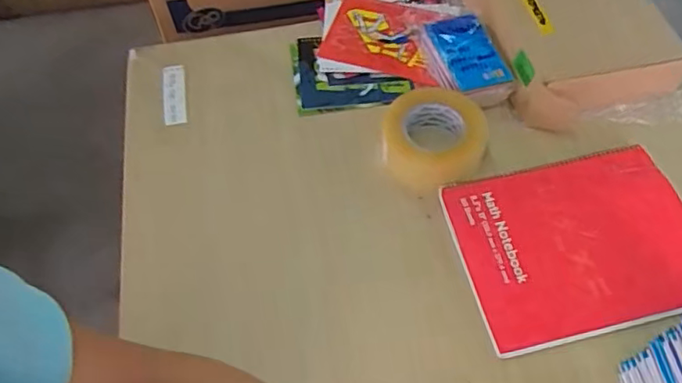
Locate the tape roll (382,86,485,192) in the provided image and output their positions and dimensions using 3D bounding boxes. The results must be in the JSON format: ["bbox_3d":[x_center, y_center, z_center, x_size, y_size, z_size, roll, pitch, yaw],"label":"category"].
[{"bbox_3d":[0.119,-0.067,0.739,0.125,0.058,0.133,-1,56,2],"label":"tape roll"}]

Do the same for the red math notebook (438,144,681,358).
[{"bbox_3d":[0.277,0.056,0.666,0.269,0.017,0.213,-12,58,-4],"label":"red math notebook"}]

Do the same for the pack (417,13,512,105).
[{"bbox_3d":[0.171,-0.190,0.800,0.092,0.027,0.153,-14,57,-6],"label":"pack"}]

